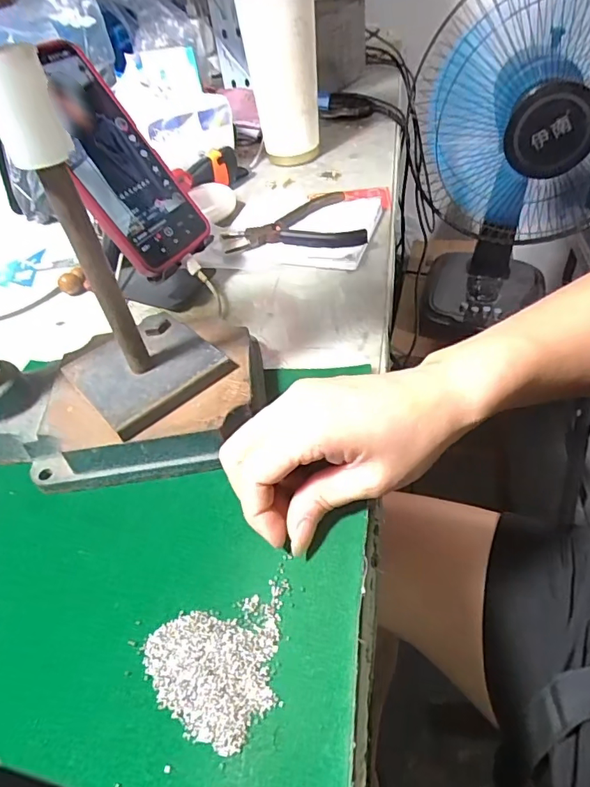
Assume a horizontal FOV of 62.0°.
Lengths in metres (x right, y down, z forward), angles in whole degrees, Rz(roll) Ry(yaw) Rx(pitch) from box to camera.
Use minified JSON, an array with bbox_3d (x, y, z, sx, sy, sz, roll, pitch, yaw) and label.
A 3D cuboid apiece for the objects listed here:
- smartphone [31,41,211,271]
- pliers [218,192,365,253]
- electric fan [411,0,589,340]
[{"bbox_3d":[-0.133,-0.170,0.362,0.008,0.160,0.079,-13,34,48],"label":"smartphone"},{"bbox_3d":[-0.004,-0.151,0.456,0.121,0.018,0.085,-12,47,-4],"label":"pliers"},{"bbox_3d":[0.318,-0.294,0.674,0.285,0.468,0.194,16,51,21],"label":"electric fan"}]

